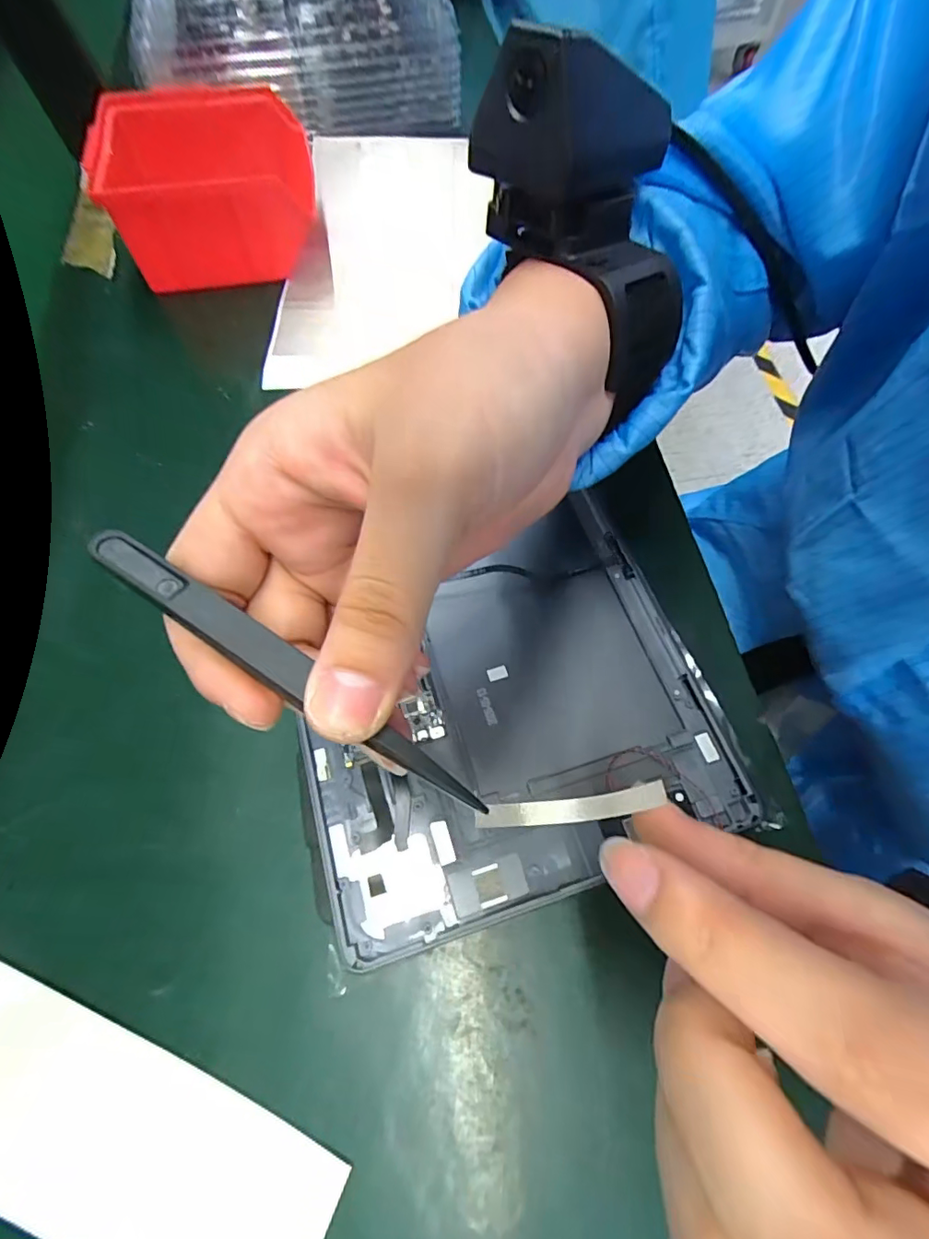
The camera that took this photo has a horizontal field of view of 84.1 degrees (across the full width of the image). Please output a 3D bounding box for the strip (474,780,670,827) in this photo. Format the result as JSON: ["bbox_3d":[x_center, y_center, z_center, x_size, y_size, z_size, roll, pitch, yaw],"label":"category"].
[{"bbox_3d":[0.023,0.043,0.116,0.042,0.004,0.006,-14,64,15],"label":"strip"}]

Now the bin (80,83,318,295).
[{"bbox_3d":[-0.175,-0.307,0.367,0.131,0.074,0.121,-12,67,-3],"label":"bin"}]

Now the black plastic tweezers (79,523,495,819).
[{"bbox_3d":[-0.043,0.010,0.120,0.109,0.005,0.011,34,70,6],"label":"black plastic tweezers"}]

